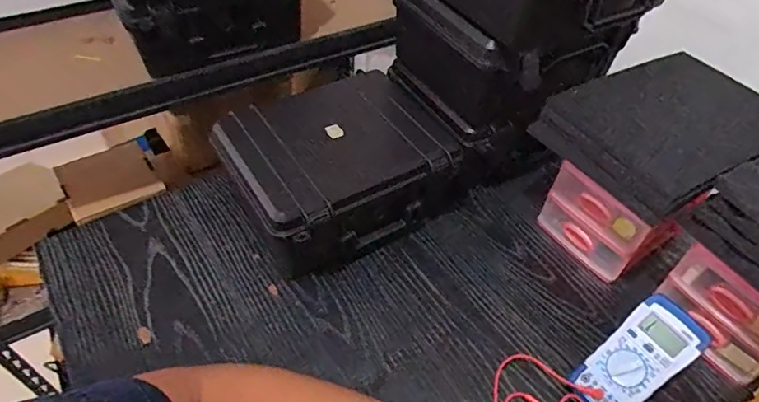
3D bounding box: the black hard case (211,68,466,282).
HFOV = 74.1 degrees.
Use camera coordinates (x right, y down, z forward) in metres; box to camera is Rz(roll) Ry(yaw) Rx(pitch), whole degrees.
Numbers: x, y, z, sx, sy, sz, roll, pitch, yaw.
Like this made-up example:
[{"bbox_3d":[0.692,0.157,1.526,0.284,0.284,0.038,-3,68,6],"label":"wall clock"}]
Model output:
[{"bbox_3d":[-0.039,-0.052,0.698,0.308,0.122,0.224,-20,52,-20],"label":"black hard case"}]

